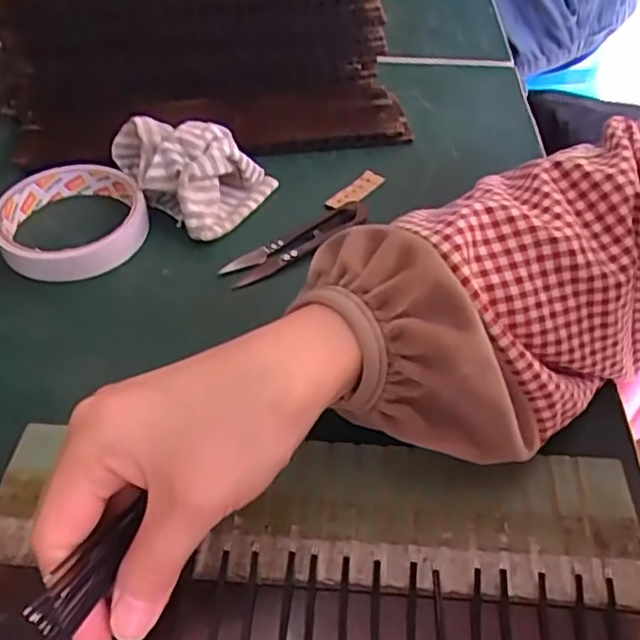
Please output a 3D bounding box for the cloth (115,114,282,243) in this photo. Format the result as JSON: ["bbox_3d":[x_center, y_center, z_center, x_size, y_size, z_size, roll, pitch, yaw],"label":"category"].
[{"bbox_3d":[-0.081,-0.102,0.415,0.077,0.042,0.101,-34,56,-27],"label":"cloth"}]

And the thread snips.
[{"bbox_3d":[-0.013,-0.047,0.385,0.098,0.013,0.027,-35,56,-28],"label":"thread snips"}]

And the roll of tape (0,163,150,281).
[{"bbox_3d":[-0.150,-0.060,0.392,0.086,0.023,0.088,0,47,0],"label":"roll of tape"}]

